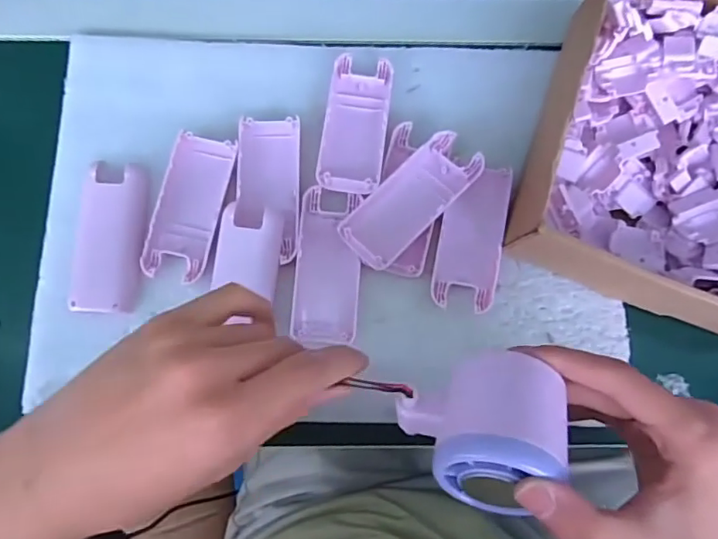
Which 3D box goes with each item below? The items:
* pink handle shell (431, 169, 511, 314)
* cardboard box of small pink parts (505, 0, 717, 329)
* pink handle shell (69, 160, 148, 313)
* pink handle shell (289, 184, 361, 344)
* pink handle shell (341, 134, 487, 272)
[{"bbox_3d":[0.078,-0.021,0.382,0.045,0.016,0.098,10,81,1],"label":"pink handle shell"},{"bbox_3d":[0.219,-0.069,0.361,0.192,0.072,0.209,17,81,2],"label":"cardboard box of small pink parts"},{"bbox_3d":[-0.170,-0.021,0.371,0.043,0.009,0.099,0,80,0],"label":"pink handle shell"},{"bbox_3d":[-0.021,-0.001,0.377,0.043,0.018,0.103,4,80,0],"label":"pink handle shell"},{"bbox_3d":[0.035,-0.046,0.372,0.041,0.019,0.104,44,83,6],"label":"pink handle shell"}]

